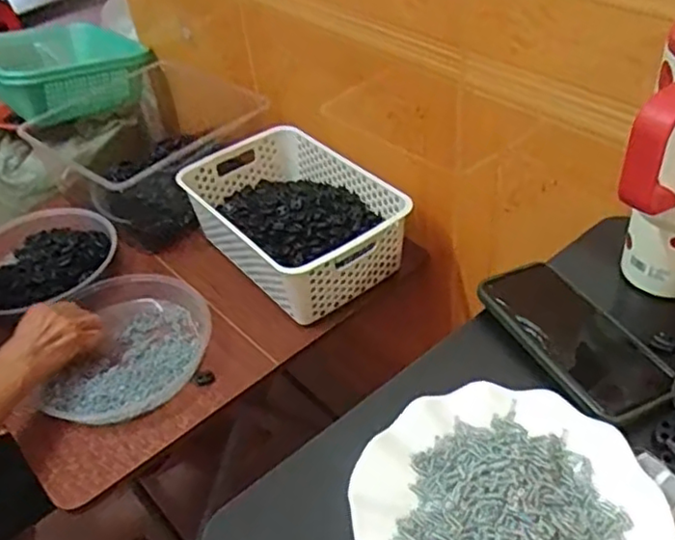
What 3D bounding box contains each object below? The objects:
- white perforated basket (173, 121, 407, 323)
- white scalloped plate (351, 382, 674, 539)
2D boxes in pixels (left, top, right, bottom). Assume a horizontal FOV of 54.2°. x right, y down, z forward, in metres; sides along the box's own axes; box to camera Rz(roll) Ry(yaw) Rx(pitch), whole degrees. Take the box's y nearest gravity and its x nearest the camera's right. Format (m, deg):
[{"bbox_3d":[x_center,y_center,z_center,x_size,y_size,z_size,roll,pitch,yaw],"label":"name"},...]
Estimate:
[{"bbox_3d":[-0.058,-0.080,0.937,0.220,0.093,0.314,-31,47,-24],"label":"white perforated basket"},{"bbox_3d":[0.105,0.150,0.413,0.179,0.013,0.177,-4,42,4],"label":"white scalloped plate"}]

